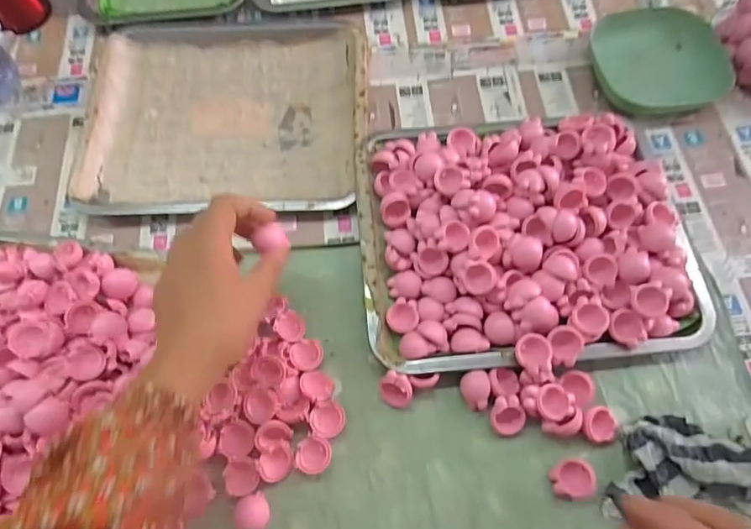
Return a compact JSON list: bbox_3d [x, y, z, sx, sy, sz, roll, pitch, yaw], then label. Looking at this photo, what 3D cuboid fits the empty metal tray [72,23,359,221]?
[{"bbox_3d":[-0.172,-0.181,0.553,0.306,0.023,0.270,0,67,2],"label":"empty metal tray"}]

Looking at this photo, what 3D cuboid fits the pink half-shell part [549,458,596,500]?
[{"bbox_3d":[0.159,0.173,0.387,0.030,0.021,0.028,-1,67,2],"label":"pink half-shell part"}]

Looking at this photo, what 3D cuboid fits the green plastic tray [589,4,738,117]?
[{"bbox_3d":[0.328,-0.244,0.562,0.139,0.027,0.151,-6,67,0],"label":"green plastic tray"}]

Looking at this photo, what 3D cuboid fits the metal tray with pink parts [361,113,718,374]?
[{"bbox_3d":[0.142,-0.032,0.461,0.302,0.055,0.253,-4,67,0],"label":"metal tray with pink parts"}]

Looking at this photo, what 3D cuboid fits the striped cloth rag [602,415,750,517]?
[{"bbox_3d":[0.253,0.161,0.385,0.132,0.031,0.073,0,67,2],"label":"striped cloth rag"}]

